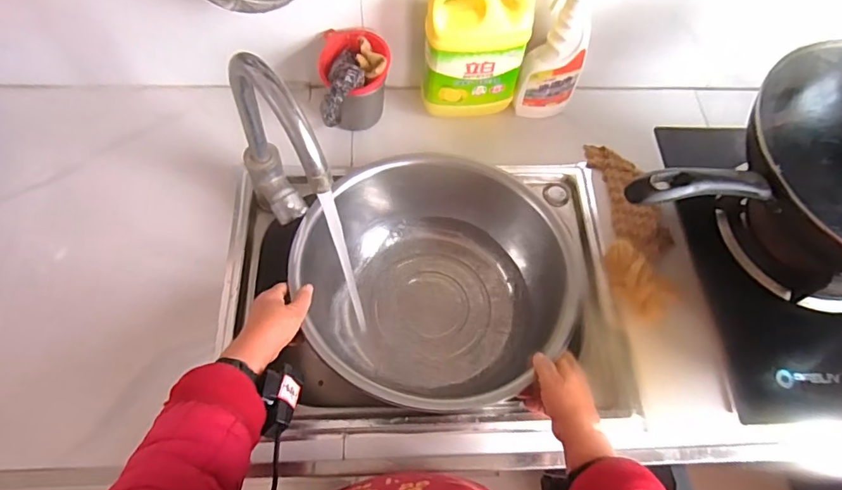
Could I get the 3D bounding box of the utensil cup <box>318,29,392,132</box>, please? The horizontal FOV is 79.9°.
[{"bbox_3d":[-0.102,-0.258,0.781,0.099,0.121,0.122,-33,70,-18],"label":"utensil cup"}]

